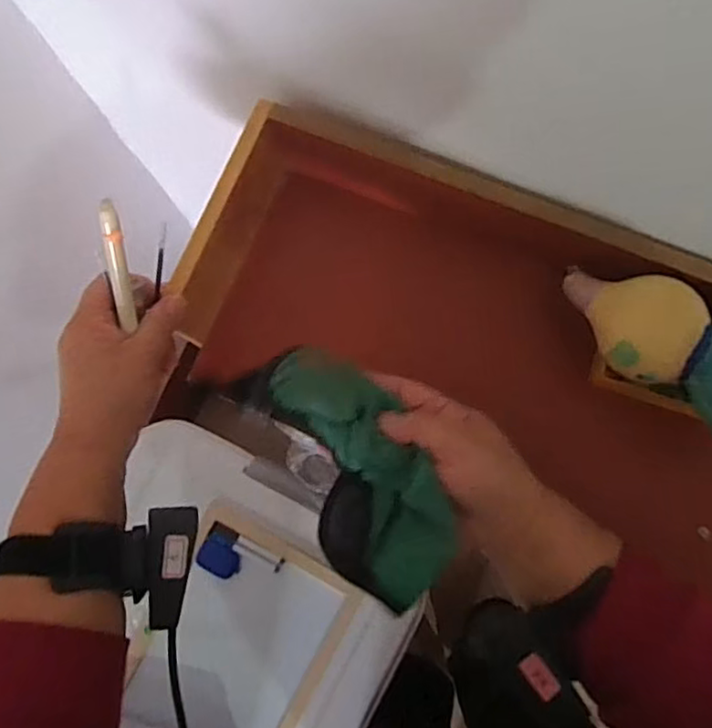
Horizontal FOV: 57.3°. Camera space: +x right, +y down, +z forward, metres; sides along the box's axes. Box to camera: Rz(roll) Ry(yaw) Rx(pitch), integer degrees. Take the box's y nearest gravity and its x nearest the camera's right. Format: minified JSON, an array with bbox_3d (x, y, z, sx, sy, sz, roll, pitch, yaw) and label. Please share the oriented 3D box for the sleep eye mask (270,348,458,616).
[{"bbox_3d":[0.003,0.064,0.397,0.078,0.052,0.153,-24,89,0],"label":"sleep eye mask"}]

